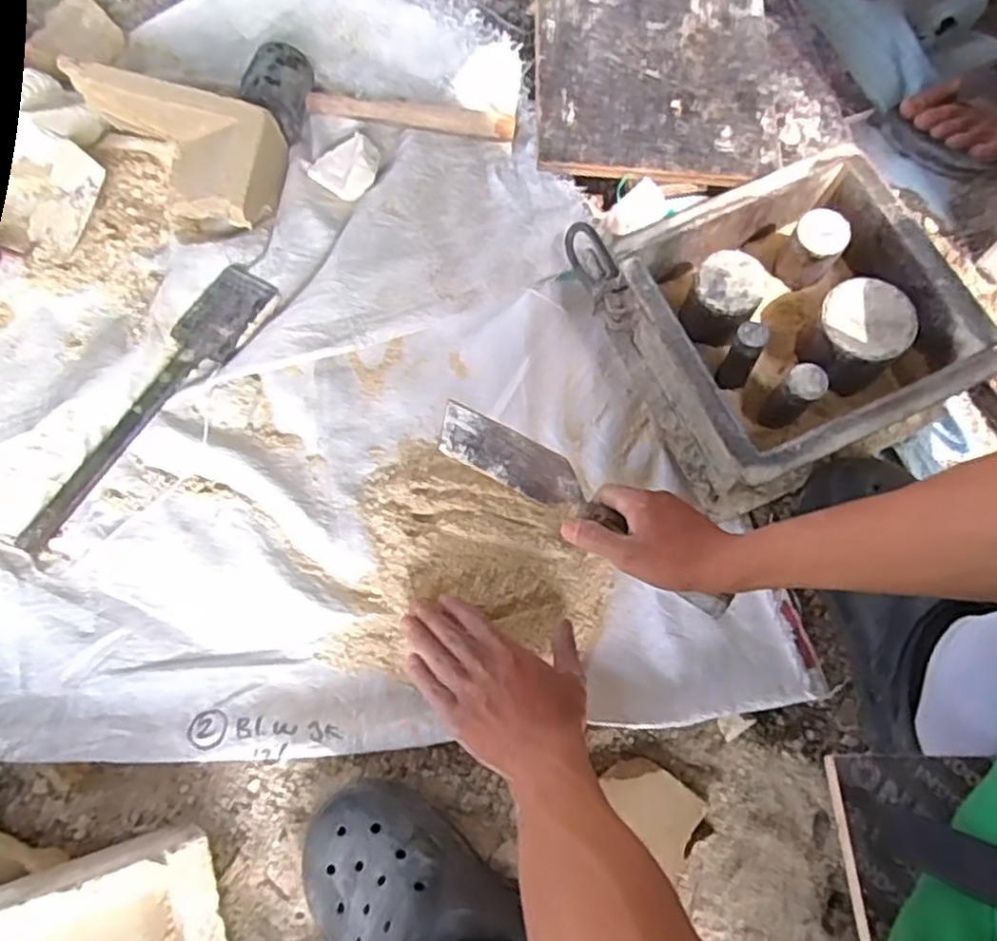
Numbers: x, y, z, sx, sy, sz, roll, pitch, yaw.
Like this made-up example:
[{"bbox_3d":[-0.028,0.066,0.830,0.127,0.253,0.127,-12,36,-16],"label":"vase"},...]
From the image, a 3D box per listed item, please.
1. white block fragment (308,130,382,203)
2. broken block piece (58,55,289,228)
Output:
[{"bbox_3d":[-0.154,-0.319,0.751,0.062,0.025,0.065,42,75,11],"label":"white block fragment"},{"bbox_3d":[-0.318,-0.318,0.710,0.199,0.100,0.099,18,72,3],"label":"broken block piece"}]

